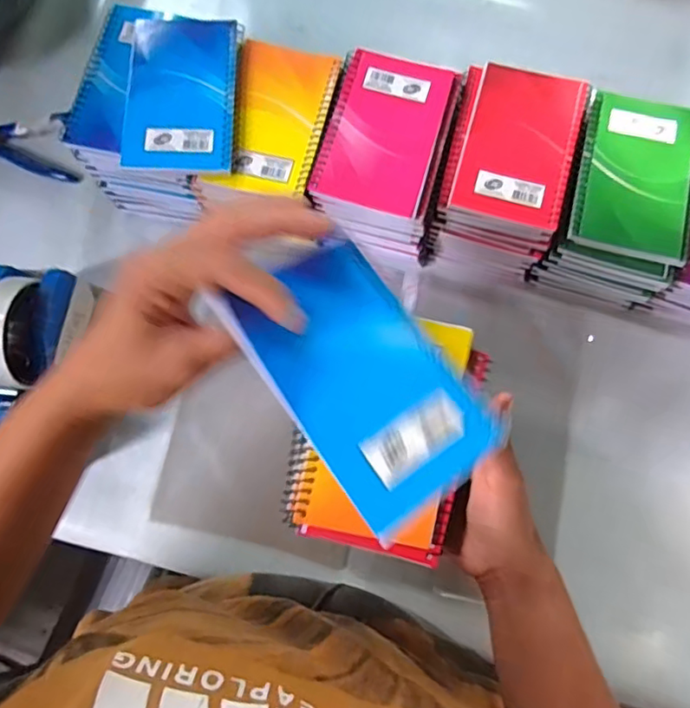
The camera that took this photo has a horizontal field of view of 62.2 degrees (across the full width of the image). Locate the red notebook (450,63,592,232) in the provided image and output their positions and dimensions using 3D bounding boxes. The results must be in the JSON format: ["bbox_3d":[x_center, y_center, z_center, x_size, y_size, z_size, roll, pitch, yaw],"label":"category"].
[{"bbox_3d":[0.135,-0.162,0.439,0.081,0.008,0.126,16,78,5],"label":"red notebook"}]

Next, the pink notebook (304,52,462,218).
[{"bbox_3d":[0.032,-0.170,0.436,0.089,0.007,0.128,15,78,4],"label":"pink notebook"}]

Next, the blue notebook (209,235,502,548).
[{"bbox_3d":[0.009,0.010,0.263,0.079,0.009,0.126,-33,81,-25],"label":"blue notebook"}]

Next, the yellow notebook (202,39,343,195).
[{"bbox_3d":[-0.054,-0.182,0.444,0.076,0.007,0.126,13,78,4],"label":"yellow notebook"}]

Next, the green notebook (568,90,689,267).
[{"bbox_3d":[0.226,-0.139,0.442,0.090,0.012,0.129,14,78,4],"label":"green notebook"}]

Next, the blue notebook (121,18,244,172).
[{"bbox_3d":[-0.125,-0.203,0.443,0.079,0.010,0.130,2,77,1],"label":"blue notebook"}]

